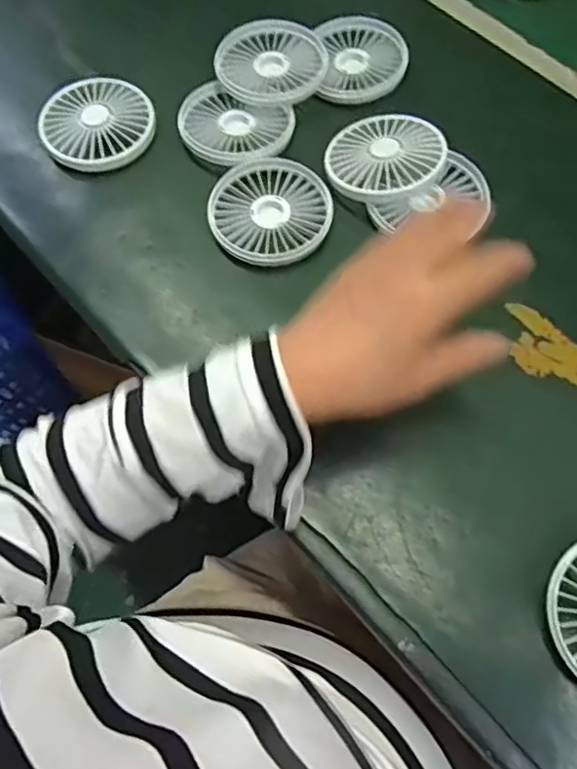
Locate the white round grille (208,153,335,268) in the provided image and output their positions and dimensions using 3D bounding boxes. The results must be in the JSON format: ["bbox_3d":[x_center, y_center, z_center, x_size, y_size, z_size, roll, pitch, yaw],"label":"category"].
[{"bbox_3d":[-0.012,-0.131,0.431,0.090,0.009,0.089,-1,68,2],"label":"white round grille"}]

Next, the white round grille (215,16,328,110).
[{"bbox_3d":[-0.012,-0.265,0.479,0.089,0.015,0.088,-1,68,2],"label":"white round grille"}]

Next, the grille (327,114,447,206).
[{"bbox_3d":[0.072,-0.172,0.433,0.086,0.008,0.084,-6,61,11],"label":"grille"}]

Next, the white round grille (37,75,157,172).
[{"bbox_3d":[-0.153,-0.208,0.463,0.086,0.018,0.090,-1,68,2],"label":"white round grille"}]

